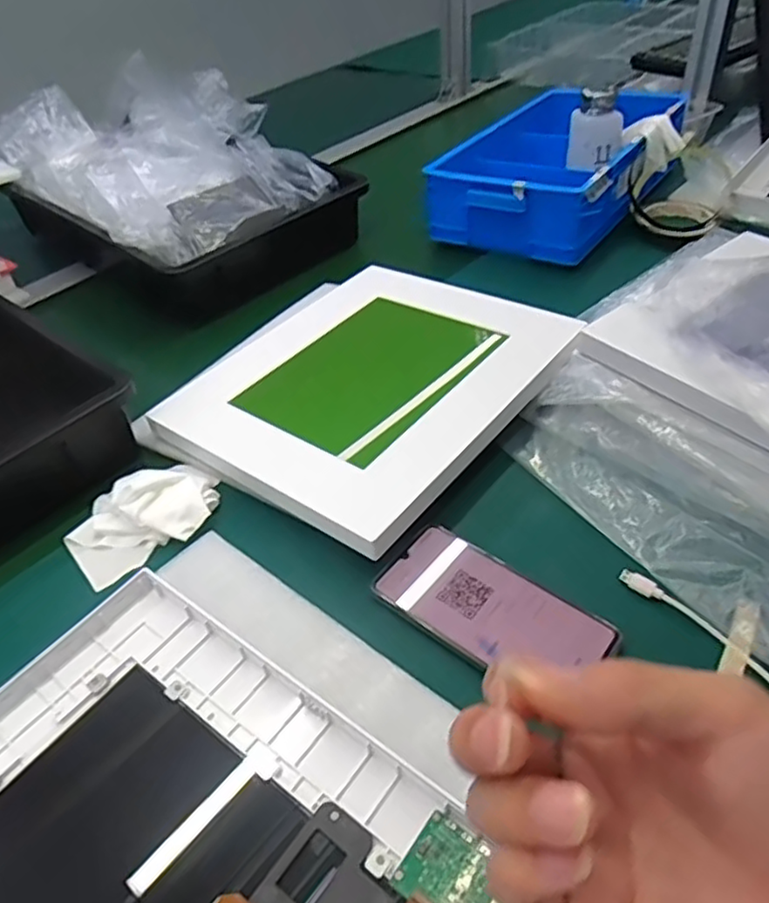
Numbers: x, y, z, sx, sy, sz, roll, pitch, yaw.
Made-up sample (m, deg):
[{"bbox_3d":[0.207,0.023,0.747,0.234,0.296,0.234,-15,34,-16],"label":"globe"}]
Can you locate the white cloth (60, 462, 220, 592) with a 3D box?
[{"bbox_3d":[-0.180,0.043,0.497,0.111,0.032,0.080,-27,47,-22],"label":"white cloth"}]

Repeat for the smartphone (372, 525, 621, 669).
[{"bbox_3d":[0.067,0.100,0.428,0.144,0.010,0.071,27,52,30],"label":"smartphone"}]

